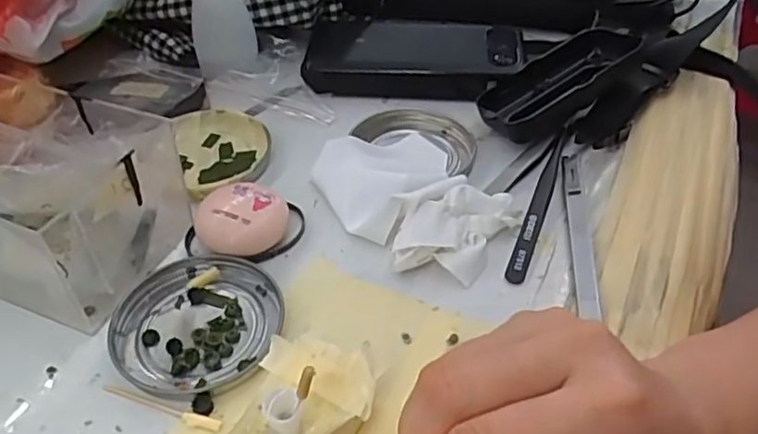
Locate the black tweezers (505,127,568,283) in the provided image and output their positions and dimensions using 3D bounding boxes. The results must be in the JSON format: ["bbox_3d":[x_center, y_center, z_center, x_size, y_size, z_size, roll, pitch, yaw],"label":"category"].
[{"bbox_3d":[0.094,-0.013,0.369,0.011,0.008,0.129,16,46,16],"label":"black tweezers"}]

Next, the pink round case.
[{"bbox_3d":[-0.073,0.003,0.346,0.047,0.023,0.038,0,44,1],"label":"pink round case"}]

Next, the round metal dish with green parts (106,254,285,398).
[{"bbox_3d":[-0.089,0.050,0.309,0.076,0.007,0.076,0,44,0],"label":"round metal dish with green parts"}]

